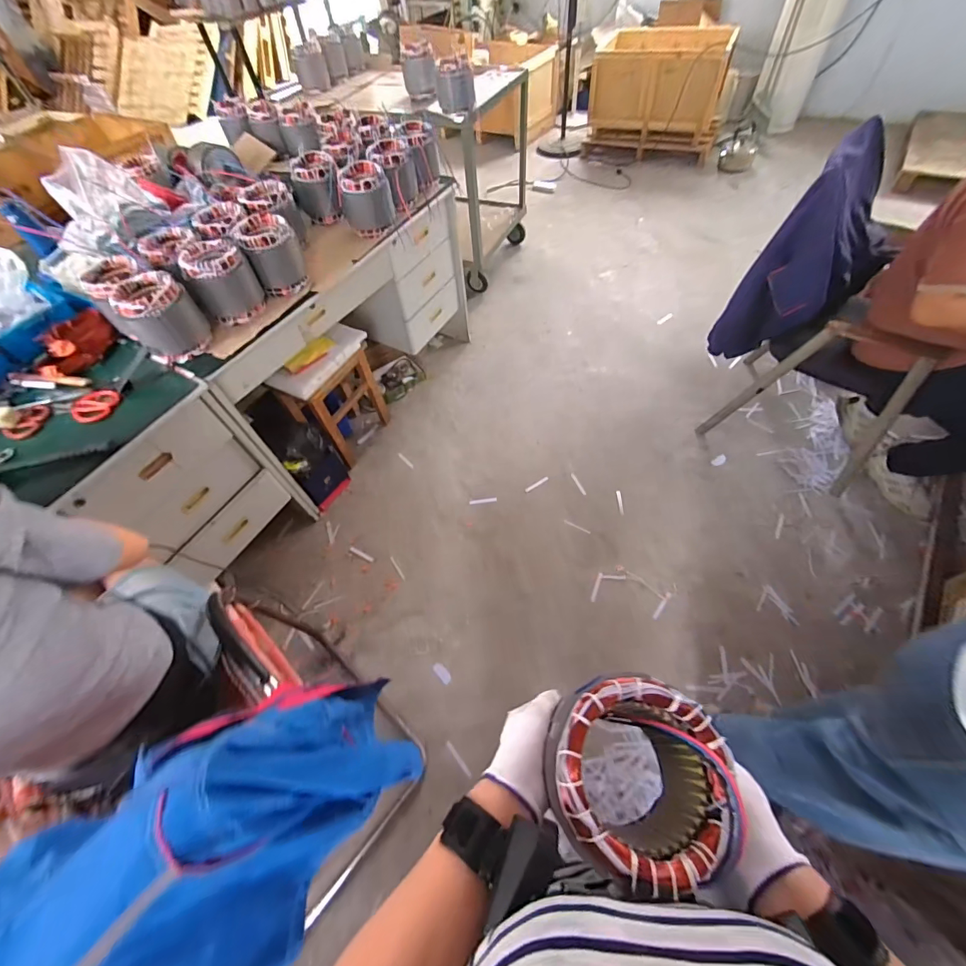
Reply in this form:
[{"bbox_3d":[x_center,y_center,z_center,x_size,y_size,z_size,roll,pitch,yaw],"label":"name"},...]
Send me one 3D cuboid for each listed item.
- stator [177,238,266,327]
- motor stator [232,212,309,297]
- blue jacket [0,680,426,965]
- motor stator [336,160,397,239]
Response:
[{"bbox_3d":[-0.704,-0.546,1.123,0.158,0.159,0.166,-30,59,-13],"label":"stator"},{"bbox_3d":[-0.597,-0.655,1.187,0.148,0.160,0.162,-26,58,-11],"label":"motor stator"},{"bbox_3d":[-0.400,0.573,0.554,0.220,0.517,0.624,32,65,23],"label":"blue jacket"},{"bbox_3d":[-0.372,-0.916,1.349,0.156,0.178,0.162,-9,57,0],"label":"motor stator"}]

